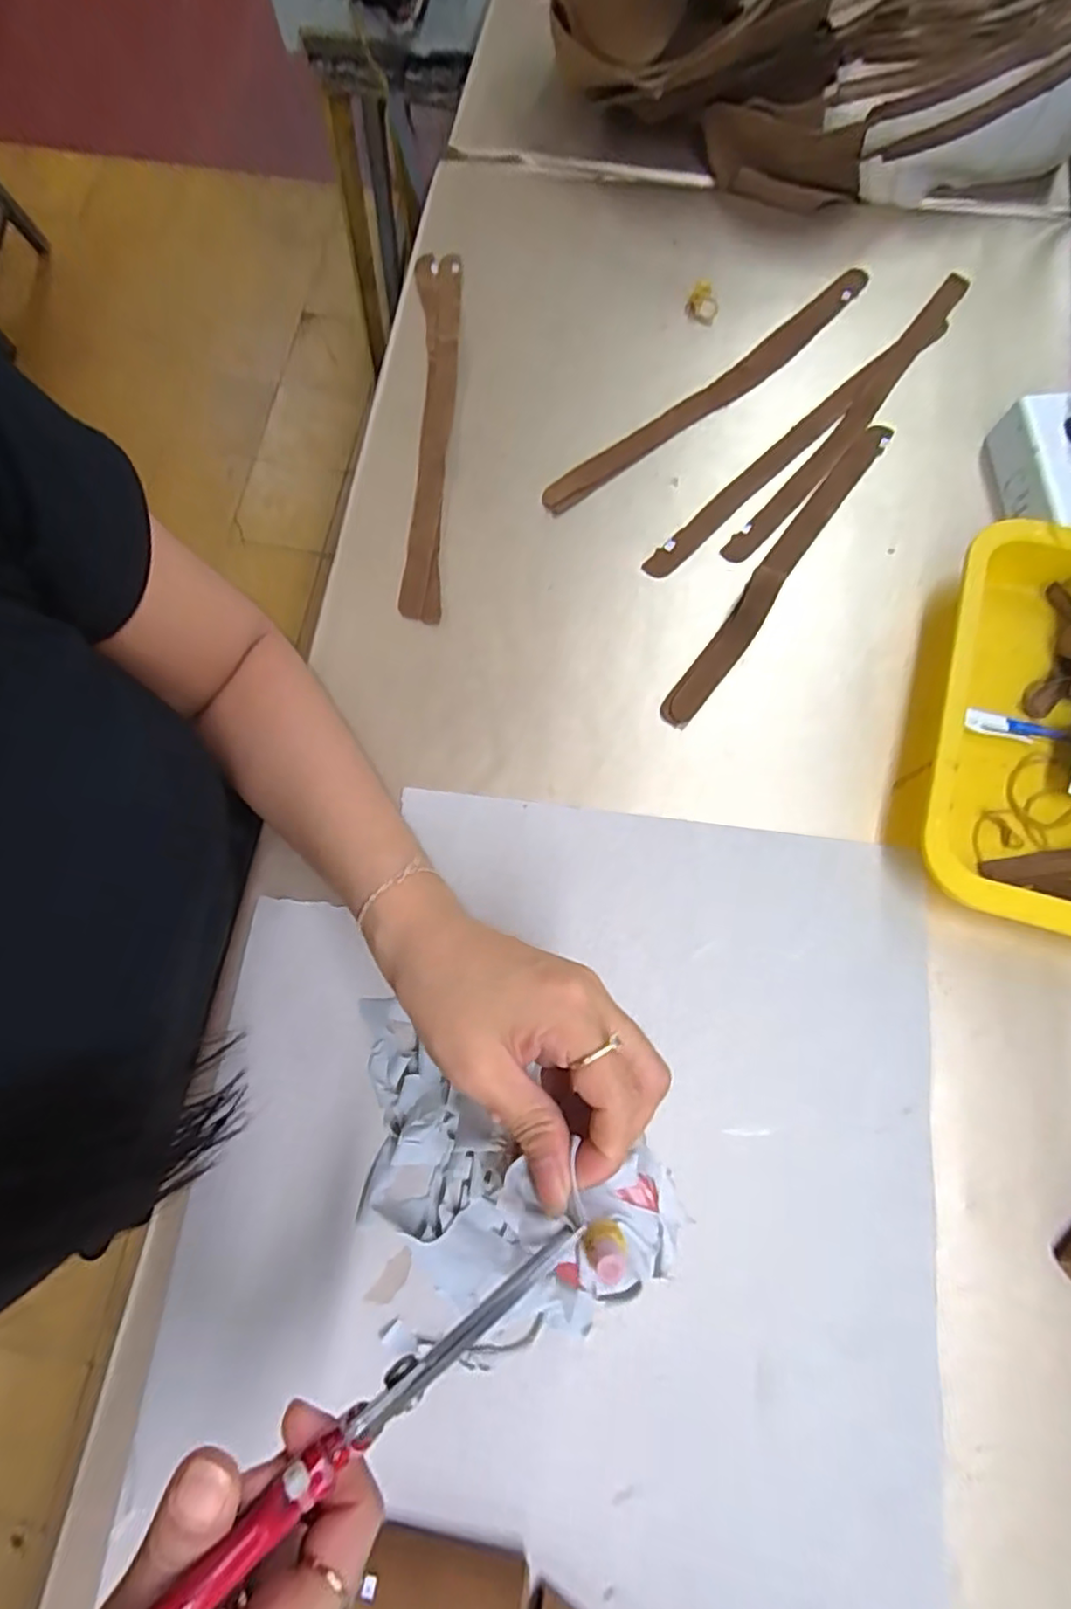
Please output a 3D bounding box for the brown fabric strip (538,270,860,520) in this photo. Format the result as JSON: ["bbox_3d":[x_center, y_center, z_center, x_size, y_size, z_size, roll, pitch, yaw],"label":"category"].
[{"bbox_3d":[0.135,-0.310,0.477,0.317,0.006,0.029,-39,78,-8],"label":"brown fabric strip"}]

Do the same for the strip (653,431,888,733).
[{"bbox_3d":[0.170,-0.167,0.434,0.022,0.022,0.277,35,79,9],"label":"strip"}]

